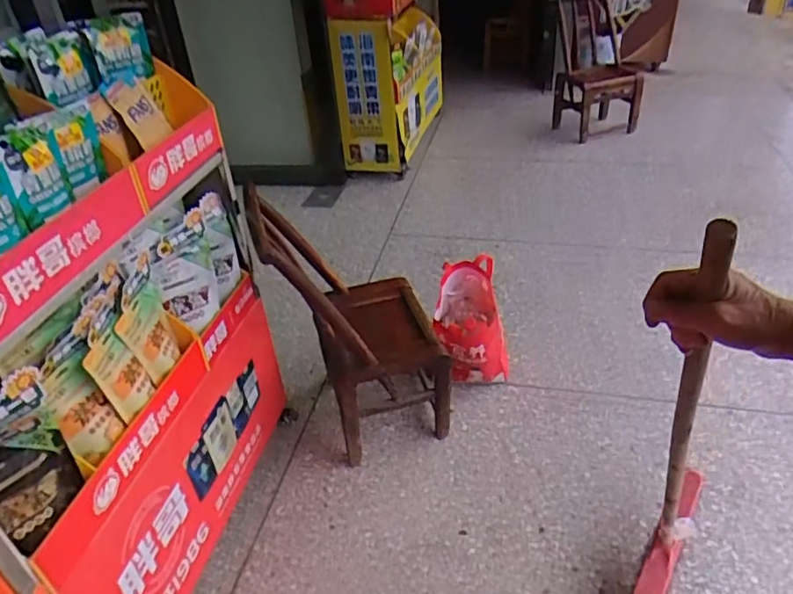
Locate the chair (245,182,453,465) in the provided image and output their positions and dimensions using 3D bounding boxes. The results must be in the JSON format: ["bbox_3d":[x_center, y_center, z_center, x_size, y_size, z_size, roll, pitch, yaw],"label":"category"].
[{"bbox_3d":[-0.112,0.039,1.510,0.381,0.628,0.388,-15,36,-13],"label":"chair"}]

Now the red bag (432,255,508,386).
[{"bbox_3d":[0.213,0.095,1.678,0.189,0.374,0.214,1,35,9],"label":"red bag"}]

